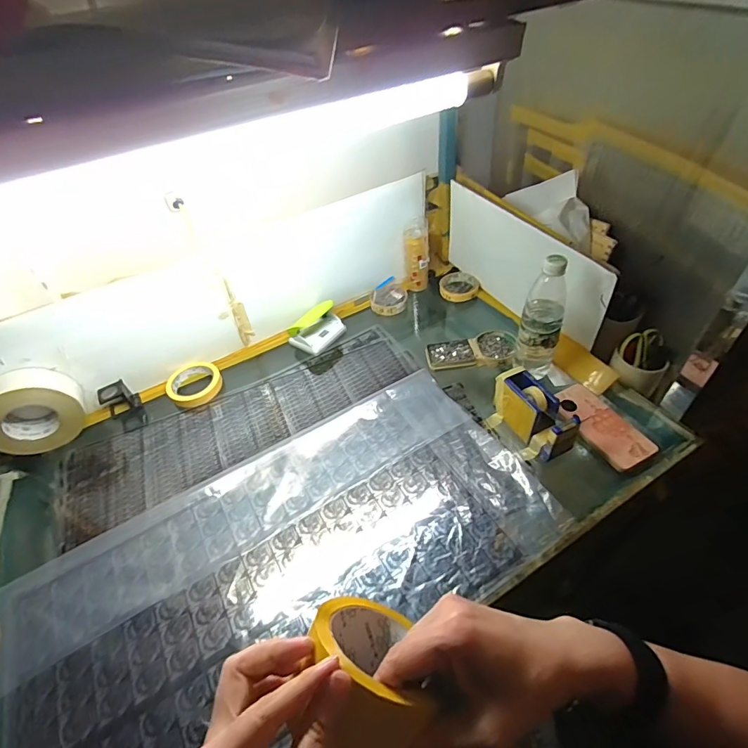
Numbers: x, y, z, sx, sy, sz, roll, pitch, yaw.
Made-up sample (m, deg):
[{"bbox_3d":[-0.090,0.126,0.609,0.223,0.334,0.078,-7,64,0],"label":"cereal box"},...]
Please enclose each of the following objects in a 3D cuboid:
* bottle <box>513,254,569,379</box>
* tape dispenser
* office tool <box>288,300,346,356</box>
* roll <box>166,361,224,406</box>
[{"bbox_3d":[0.279,-0.080,0.720,0.066,0.240,0.075,14,49,20],"label":"bottle"},{"bbox_3d":[0.243,0.065,0.666,0.074,0.080,0.145,-23,47,-15],"label":"tape dispenser"},{"bbox_3d":[-0.119,-0.099,0.891,0.075,0.063,0.109,30,56,31],"label":"office tool"},{"bbox_3d":[-0.347,0.018,0.828,0.098,0.027,0.083,-9,45,-2],"label":"roll"}]

